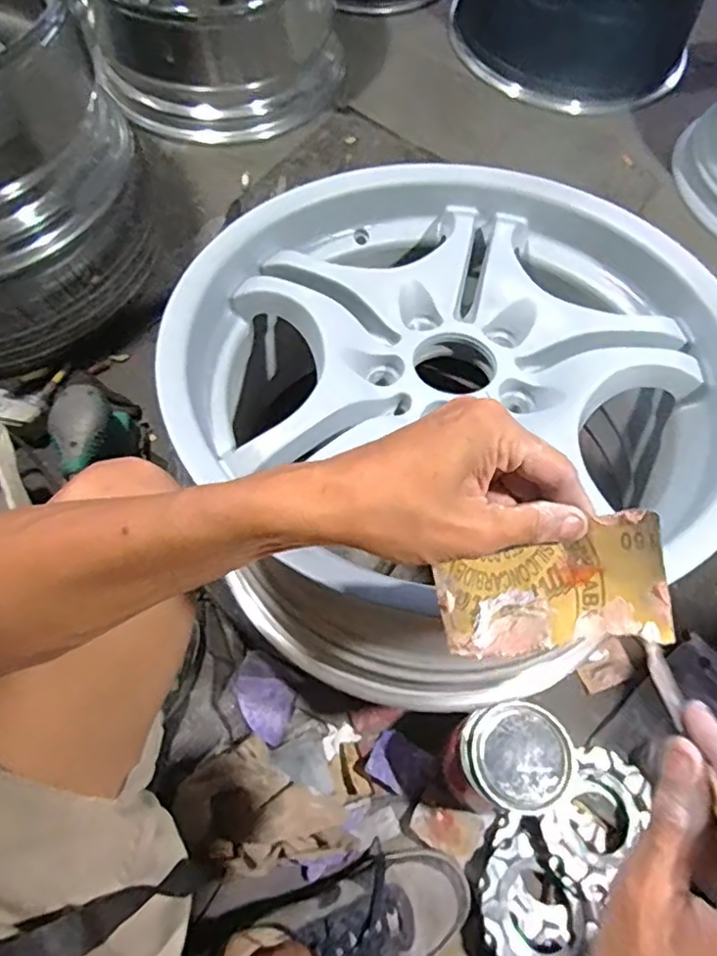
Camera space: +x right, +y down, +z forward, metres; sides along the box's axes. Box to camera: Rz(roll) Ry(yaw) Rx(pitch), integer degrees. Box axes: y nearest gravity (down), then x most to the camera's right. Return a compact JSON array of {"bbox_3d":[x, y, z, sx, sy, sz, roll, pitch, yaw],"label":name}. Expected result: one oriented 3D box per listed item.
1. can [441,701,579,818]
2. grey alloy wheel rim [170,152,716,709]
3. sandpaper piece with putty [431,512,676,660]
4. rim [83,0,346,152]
[{"bbox_3d":[0.154,0.302,0.661,0.103,0.130,0.110,1,67,-2],"label":"can"},{"bbox_3d":[0.075,-0.060,0.548,0.439,0.231,0.449,14,67,3],"label":"grey alloy wheel rim"},{"bbox_3d":[0.098,0.062,0.308,0.109,0.016,0.066,-17,99,2],"label":"sandpaper piece with putty"},{"bbox_3d":[-0.271,-0.884,1.140,0.482,0.288,0.435,39,71,13],"label":"rim"}]

